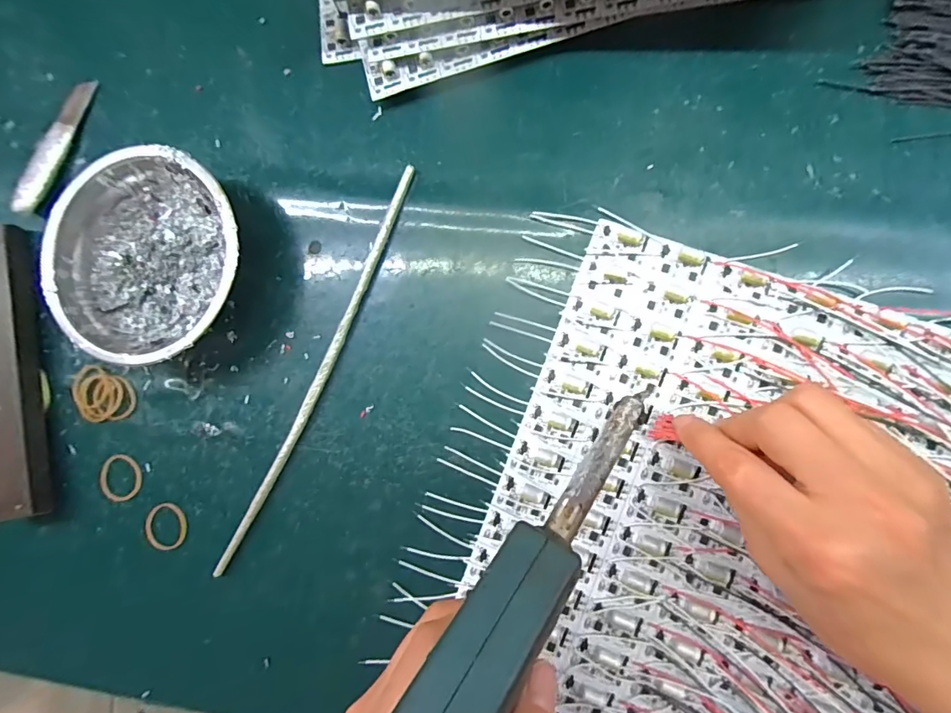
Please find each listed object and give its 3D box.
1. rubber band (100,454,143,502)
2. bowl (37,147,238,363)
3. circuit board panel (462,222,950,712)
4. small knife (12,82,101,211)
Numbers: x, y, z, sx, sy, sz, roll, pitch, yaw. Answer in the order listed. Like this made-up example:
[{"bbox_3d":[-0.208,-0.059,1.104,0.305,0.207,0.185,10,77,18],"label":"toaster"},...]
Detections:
[{"bbox_3d":[-0.237,0.081,0.311,0.028,0.004,0.031,16,91,9],"label":"rubber band"},{"bbox_3d":[-0.194,-0.060,0.291,0.122,0.045,0.123,0,89,9],"label":"bowl"},{"bbox_3d":[0.133,0.093,0.252,0.235,0.014,0.279,19,92,9],"label":"circuit board panel"},{"bbox_3d":[-0.295,-0.148,0.327,0.023,0.006,0.102,16,79,9],"label":"small knife"}]

